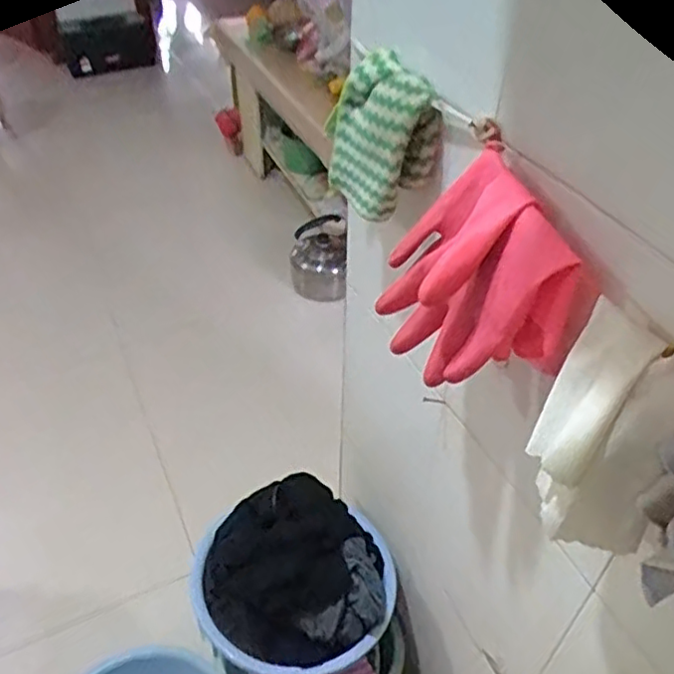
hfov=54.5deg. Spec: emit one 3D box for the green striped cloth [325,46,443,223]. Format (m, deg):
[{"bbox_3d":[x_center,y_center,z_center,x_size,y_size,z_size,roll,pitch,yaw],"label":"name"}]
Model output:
[{"bbox_3d":[0.043,-0.191,0.640,0.049,0.138,0.118,-27,49,-26],"label":"green striped cloth"}]

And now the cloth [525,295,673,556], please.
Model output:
[{"bbox_3d":[0.177,0.064,0.437,0.079,0.139,0.096,17,46,18],"label":"cloth"}]

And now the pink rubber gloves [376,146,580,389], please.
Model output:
[{"bbox_3d":[0.104,-0.044,0.531,0.102,0.151,0.148,-13,44,-13],"label":"pink rubber gloves"}]

